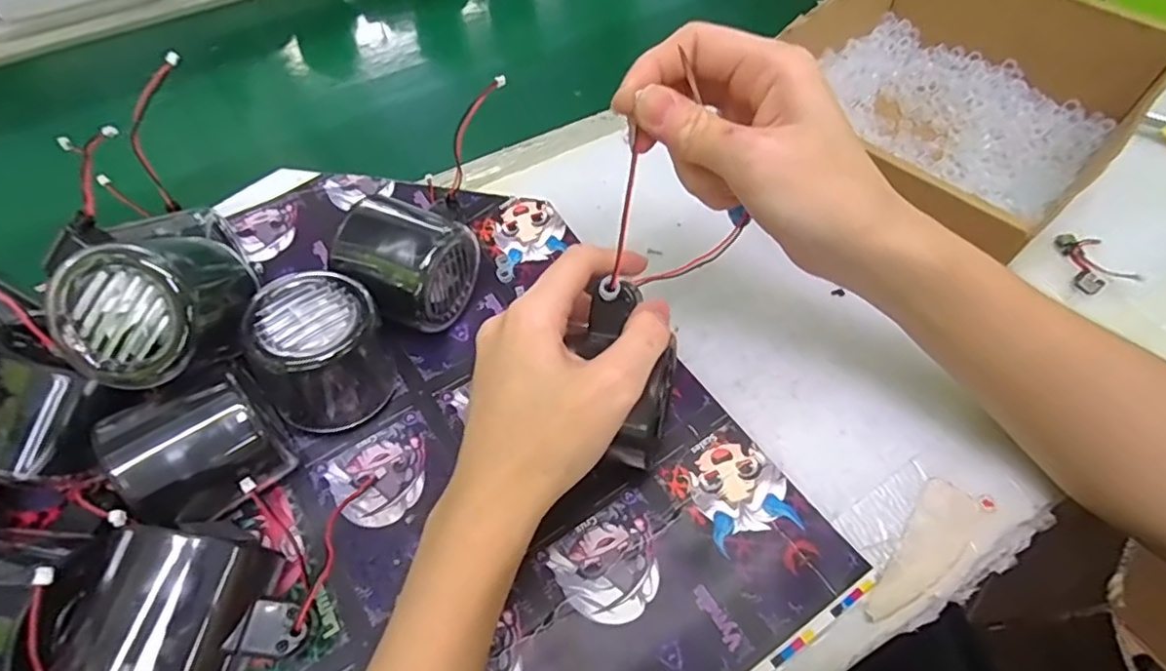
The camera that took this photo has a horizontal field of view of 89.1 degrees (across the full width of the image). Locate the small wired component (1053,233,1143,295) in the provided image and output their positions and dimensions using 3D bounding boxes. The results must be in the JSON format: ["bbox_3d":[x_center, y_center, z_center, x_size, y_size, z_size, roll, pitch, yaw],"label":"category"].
[{"bbox_3d":[0.281,-0.041,0.326,0.025,0.013,0.040,2,57,3],"label":"small wired component"}]

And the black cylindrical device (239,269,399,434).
[{"bbox_3d":[-0.121,0.010,0.277,0.051,0.058,0.062,2,57,3],"label":"black cylindrical device"}]

